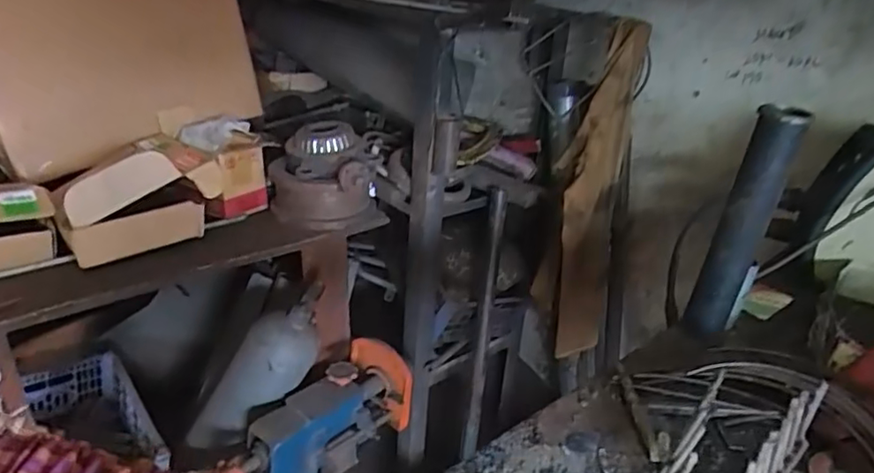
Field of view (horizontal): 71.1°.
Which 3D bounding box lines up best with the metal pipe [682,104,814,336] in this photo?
[{"bbox_3d":[0.353,-0.008,0.714,0.050,0.288,0.050,17,33,17],"label":"metal pipe"}]

